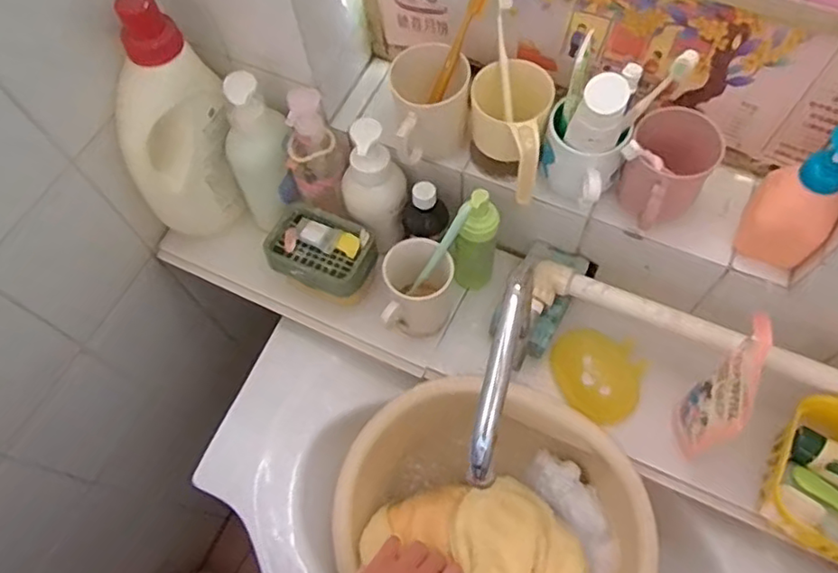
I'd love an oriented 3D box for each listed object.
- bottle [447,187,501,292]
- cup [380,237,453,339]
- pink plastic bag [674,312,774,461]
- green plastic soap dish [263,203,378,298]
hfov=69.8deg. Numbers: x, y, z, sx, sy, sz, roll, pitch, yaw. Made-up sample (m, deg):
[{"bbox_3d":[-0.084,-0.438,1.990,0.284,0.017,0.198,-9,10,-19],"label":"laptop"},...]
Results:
[{"bbox_3d":[0.062,-0.049,0.686,0.051,0.149,0.042,7,65,7],"label":"bottle"},{"bbox_3d":[0.002,0.006,0.696,0.072,0.093,0.101,1,64,4],"label":"cup"},{"bbox_3d":[0.296,0.102,0.584,0.034,0.134,0.107,31,70,17],"label":"pink plastic bag"},{"bbox_3d":[-0.120,-0.044,0.718,0.125,0.039,0.093,22,68,13],"label":"green plastic soap dish"}]

